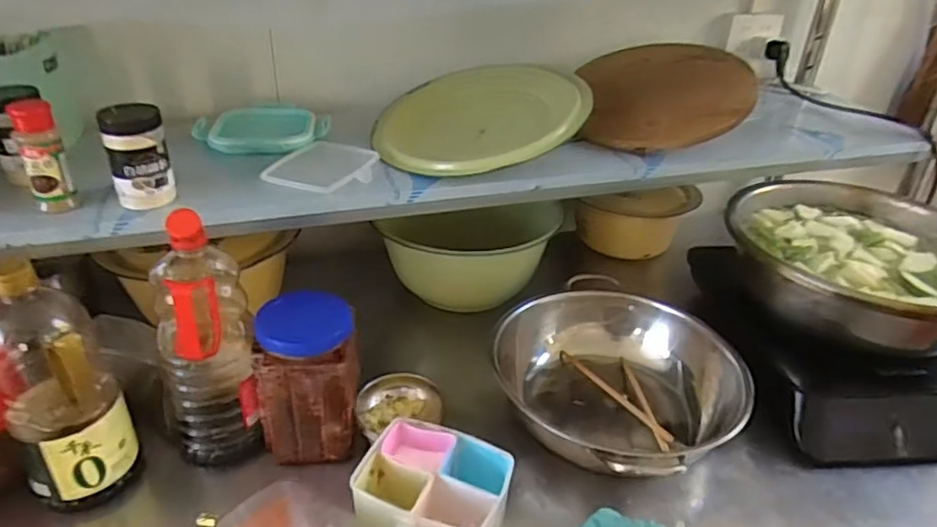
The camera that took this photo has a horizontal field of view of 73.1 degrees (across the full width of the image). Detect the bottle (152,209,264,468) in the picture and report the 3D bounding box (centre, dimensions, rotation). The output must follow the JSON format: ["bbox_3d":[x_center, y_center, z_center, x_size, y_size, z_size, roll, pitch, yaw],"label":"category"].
[{"bbox_3d":[-0.291,0.092,0.702,0.097,0.287,0.073,-9,34,-17],"label":"bottle"}]

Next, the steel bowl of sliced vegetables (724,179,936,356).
[{"bbox_3d":[0.548,-0.003,0.888,0.354,0.108,0.317,28,40,35],"label":"steel bowl of sliced vegetables"}]

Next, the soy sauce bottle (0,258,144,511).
[{"bbox_3d":[-0.434,0.126,0.662,0.107,0.269,0.108,-24,41,-35],"label":"soy sauce bottle"}]

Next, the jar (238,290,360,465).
[{"bbox_3d":[-0.191,0.132,0.738,0.119,0.174,0.098,-2,32,-7],"label":"jar"}]

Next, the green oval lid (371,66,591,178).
[{"bbox_3d":[0.013,-0.221,0.921,0.298,0.028,0.232,-19,52,-6],"label":"green oval lid"}]

